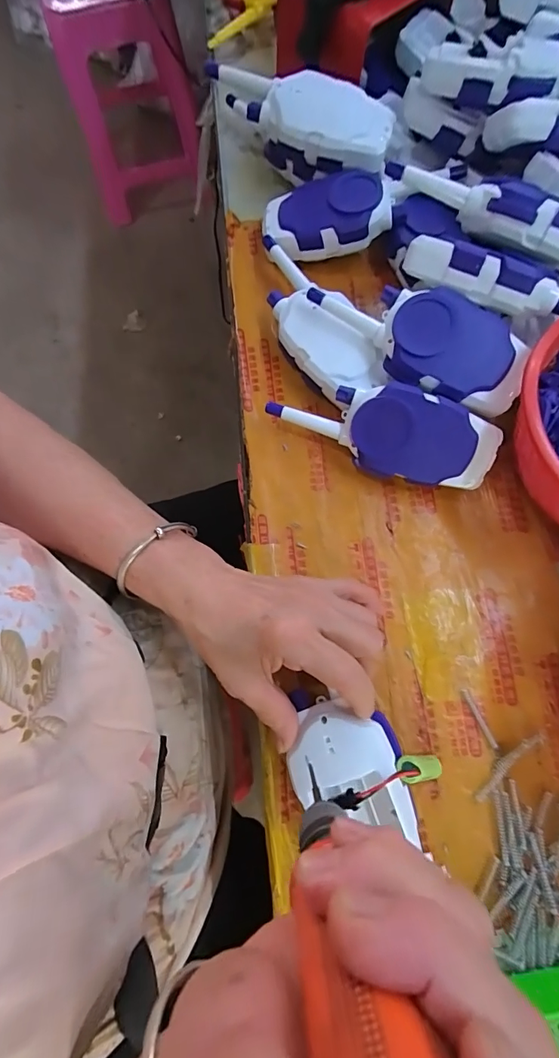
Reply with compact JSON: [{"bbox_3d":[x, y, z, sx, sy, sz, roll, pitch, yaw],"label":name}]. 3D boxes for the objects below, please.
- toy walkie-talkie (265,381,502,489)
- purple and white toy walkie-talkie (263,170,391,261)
[{"bbox_3d":[0.077,-0.079,0.328,0.163,0.040,0.063,18,112,9],"label":"toy walkie-talkie"},{"bbox_3d":[0.041,-0.272,0.374,0.107,0.030,0.062,-7,76,17],"label":"purple and white toy walkie-talkie"}]

